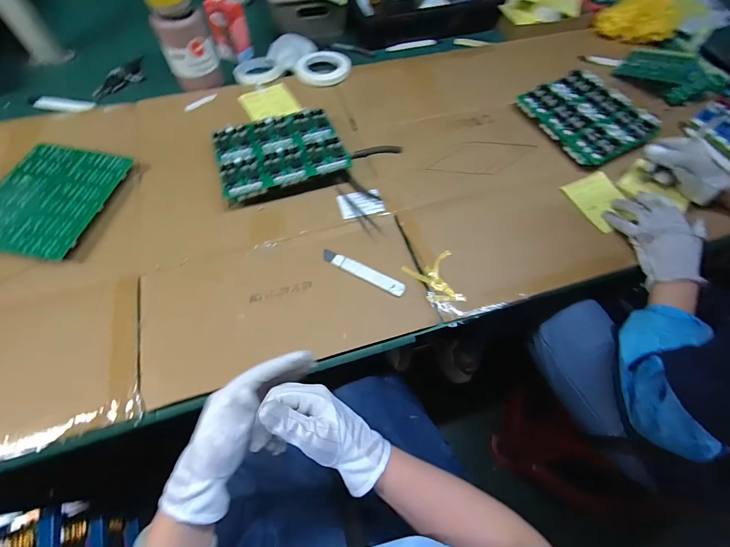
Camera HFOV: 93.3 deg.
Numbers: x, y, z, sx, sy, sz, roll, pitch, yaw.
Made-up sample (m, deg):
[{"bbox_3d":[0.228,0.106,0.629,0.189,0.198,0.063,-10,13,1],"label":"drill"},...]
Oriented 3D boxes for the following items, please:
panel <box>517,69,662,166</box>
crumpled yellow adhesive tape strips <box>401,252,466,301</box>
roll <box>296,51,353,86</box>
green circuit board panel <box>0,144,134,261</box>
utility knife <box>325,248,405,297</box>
[{"bbox_3d":[0.434,-0.314,0.675,0.160,0.032,0.216,-27,67,-5],"label":"panel"},{"bbox_3d":[0.104,0.009,0.519,0.075,0.006,0.081,-10,62,-7],"label":"crumpled yellow adhesive tape strips"},{"bbox_3d":[-0.091,-0.455,0.761,0.116,0.018,0.116,1,61,-1],"label":"roll"},{"bbox_3d":[-0.507,-0.120,0.559,0.167,0.029,0.211,11,62,4],"label":"green circuit board panel"},{"bbox_3d":[-0.004,-0.002,0.524,0.138,0.006,0.022,27,64,13],"label":"utility knife"}]

